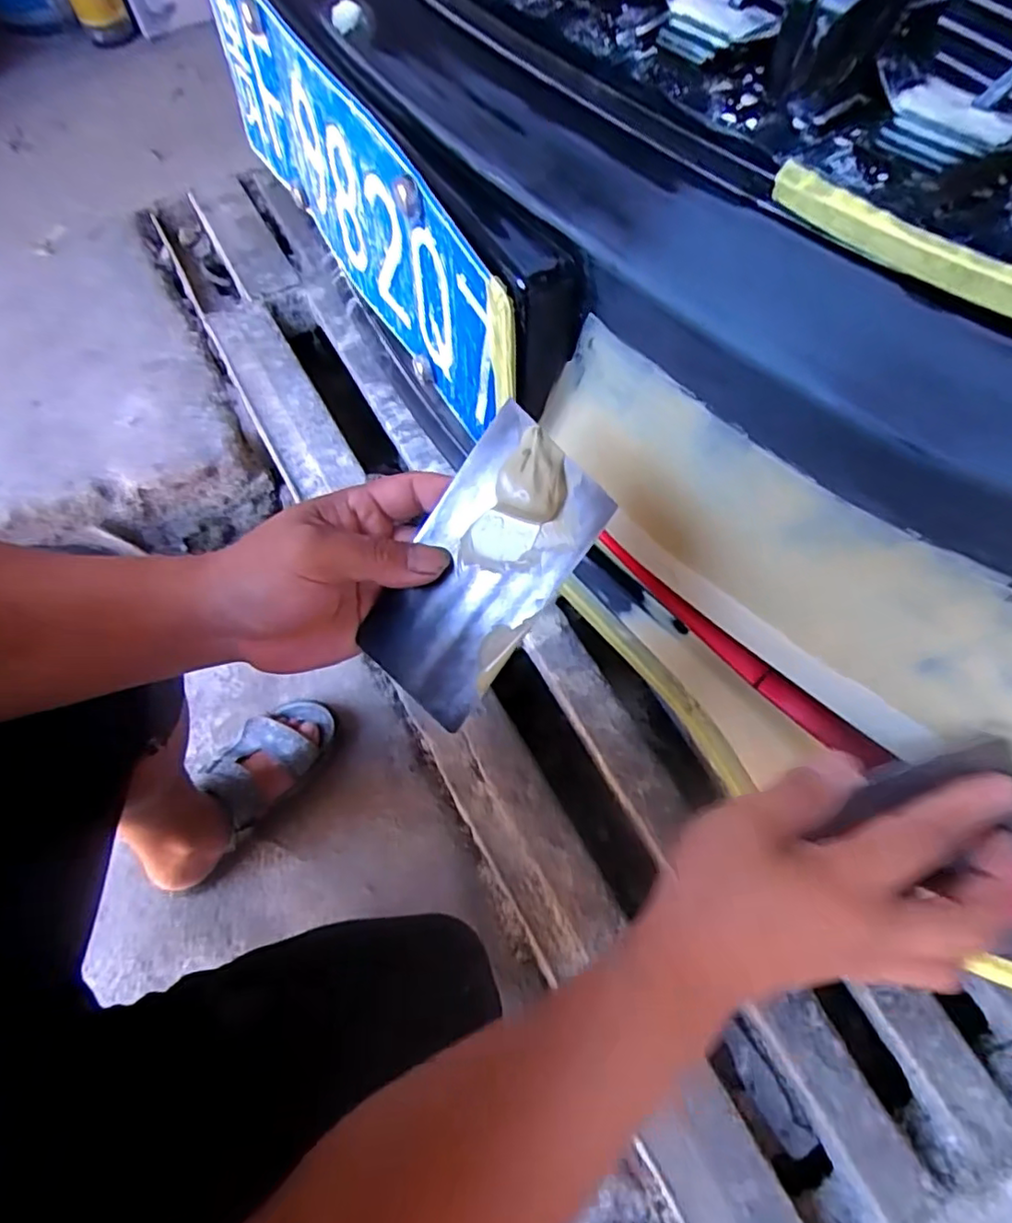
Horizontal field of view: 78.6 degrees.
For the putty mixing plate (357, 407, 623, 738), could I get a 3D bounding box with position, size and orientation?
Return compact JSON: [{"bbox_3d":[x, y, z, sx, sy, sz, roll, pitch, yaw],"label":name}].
[{"bbox_3d":[-0.014,-0.018,0.281,0.070,0.010,0.133,39,102,20],"label":"putty mixing plate"}]

